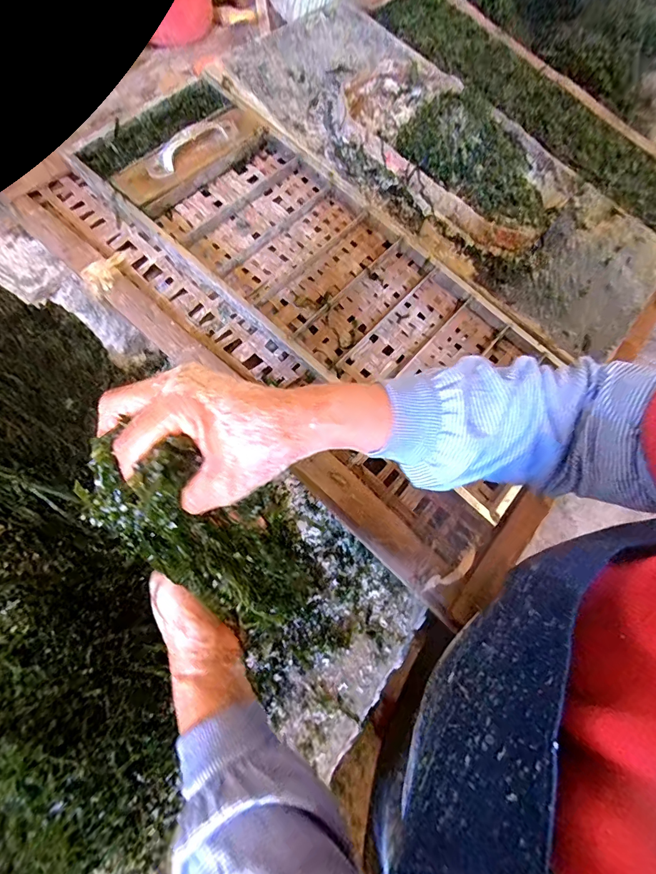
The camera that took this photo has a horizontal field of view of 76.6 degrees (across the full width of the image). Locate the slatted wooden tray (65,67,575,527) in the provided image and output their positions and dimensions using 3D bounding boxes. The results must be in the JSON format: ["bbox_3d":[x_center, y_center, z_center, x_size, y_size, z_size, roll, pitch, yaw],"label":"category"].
[{"bbox_3d":[0.025,-0.204,0.547,0.653,0.051,0.259,41,71,5],"label":"slatted wooden tray"}]

